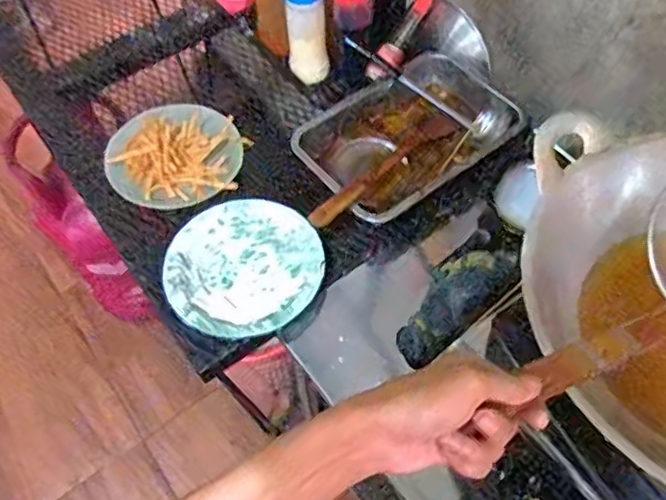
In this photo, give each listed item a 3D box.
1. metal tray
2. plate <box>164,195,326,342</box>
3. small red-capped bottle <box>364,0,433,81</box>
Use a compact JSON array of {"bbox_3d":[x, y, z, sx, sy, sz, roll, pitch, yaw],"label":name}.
[{"bbox_3d":[0.125,-0.175,0.966,0.324,0.076,0.223,-35,63,-17],"label":"metal tray"},{"bbox_3d":[-0.122,0.026,0.859,0.208,0.034,0.208,-1,58,2],"label":"plate"},{"bbox_3d":[0.113,-0.351,1.040,0.047,0.034,0.159,37,94,22],"label":"small red-capped bottle"}]

